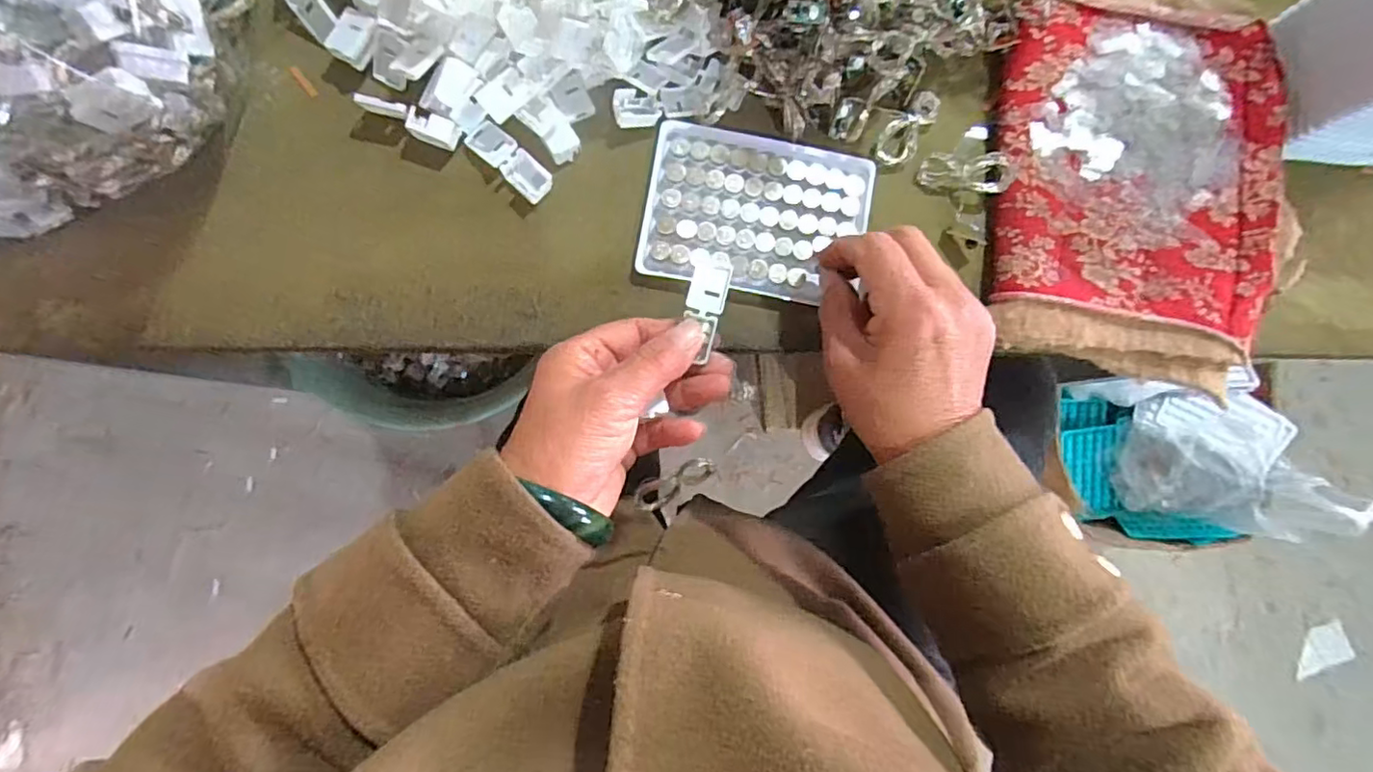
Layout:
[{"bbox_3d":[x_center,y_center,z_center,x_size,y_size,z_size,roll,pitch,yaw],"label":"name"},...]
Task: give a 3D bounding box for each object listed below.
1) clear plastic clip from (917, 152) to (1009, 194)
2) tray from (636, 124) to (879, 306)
[{"bbox_3d":[0.164,-0.127,0.363,0.050,0.008,0.024,2,89,8],"label":"clear plastic clip"},{"bbox_3d":[0.041,-0.100,0.354,0.126,0.010,0.090,10,89,-4],"label":"tray"}]

